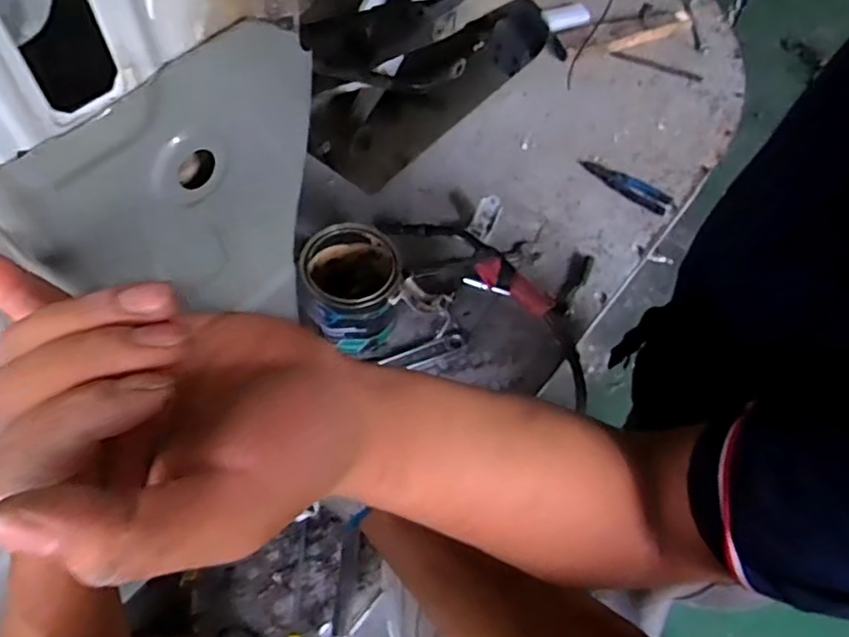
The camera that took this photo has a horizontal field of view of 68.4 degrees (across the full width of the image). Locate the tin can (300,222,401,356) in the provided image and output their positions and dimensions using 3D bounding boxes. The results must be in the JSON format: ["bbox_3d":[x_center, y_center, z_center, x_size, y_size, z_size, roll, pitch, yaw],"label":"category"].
[{"bbox_3d":[-0.121,-0.052,1.029,0.146,0.164,0.156,2,59,-3],"label":"tin can"}]

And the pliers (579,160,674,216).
[{"bbox_3d":[0.414,-0.281,1.284,0.196,0.020,0.058,36,64,16],"label":"pliers"}]

